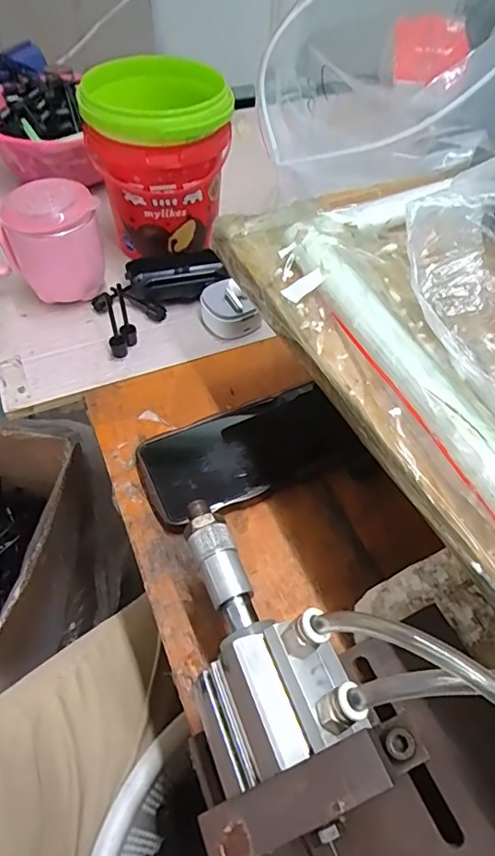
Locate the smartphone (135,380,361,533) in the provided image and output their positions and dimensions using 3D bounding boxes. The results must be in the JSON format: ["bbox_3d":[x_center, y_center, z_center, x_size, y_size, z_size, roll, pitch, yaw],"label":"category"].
[{"bbox_3d":[0.000,0.017,0.395,0.160,0.012,0.079,-22,56,-18],"label":"smartphone"}]

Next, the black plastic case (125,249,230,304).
[{"bbox_3d":[-0.070,-0.152,0.521,0.096,0.025,0.052,-8,53,-7],"label":"black plastic case"}]

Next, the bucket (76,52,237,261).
[{"bbox_3d":[-0.089,-0.259,0.520,0.121,0.154,0.122,1,52,-1],"label":"bucket"}]

